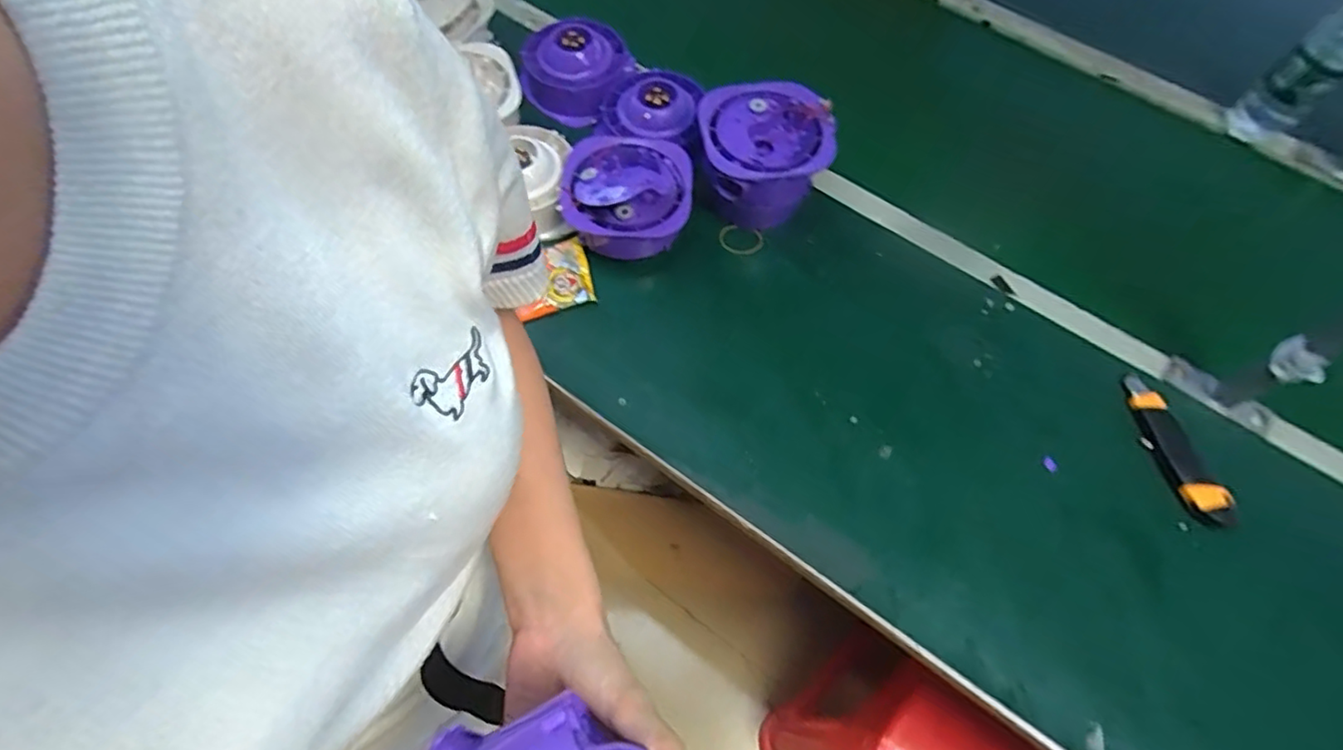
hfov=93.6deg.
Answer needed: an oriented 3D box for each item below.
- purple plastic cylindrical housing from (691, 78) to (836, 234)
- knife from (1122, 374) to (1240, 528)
[{"bbox_3d":[0.104,-0.244,0.725,0.147,0.111,0.136,1,63,-2],"label":"purple plastic cylindrical housing"},{"bbox_3d":[0.502,0.072,0.632,0.037,0.022,0.160,-9,64,-6],"label":"knife"}]

